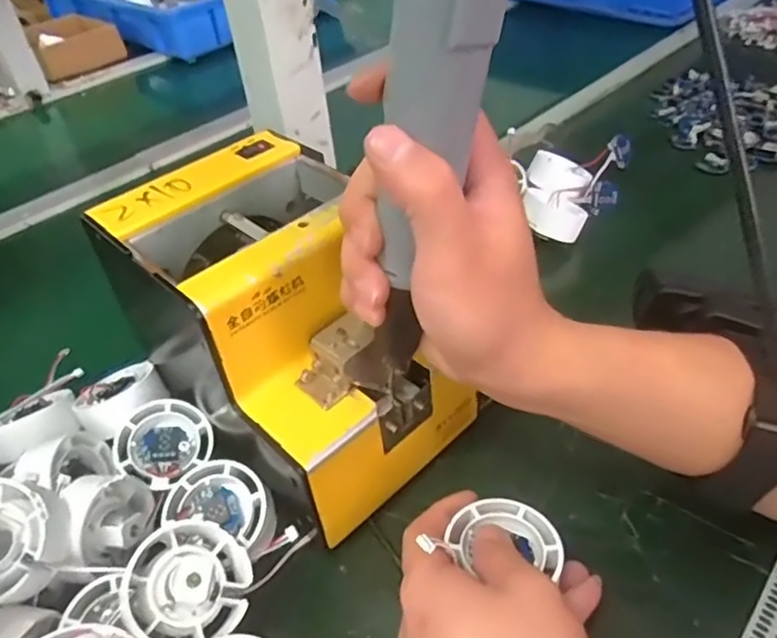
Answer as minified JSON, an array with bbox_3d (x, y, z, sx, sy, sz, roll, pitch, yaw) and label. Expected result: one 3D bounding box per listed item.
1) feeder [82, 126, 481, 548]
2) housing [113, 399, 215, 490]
[{"bbox_3d":[-0.051,0.003,0.358,0.123,0.143,0.172,-35,48,-29],"label":"feeder"},{"bbox_3d":[-0.132,0.074,0.367,0.051,0.019,0.048,-36,75,-30],"label":"housing"}]

